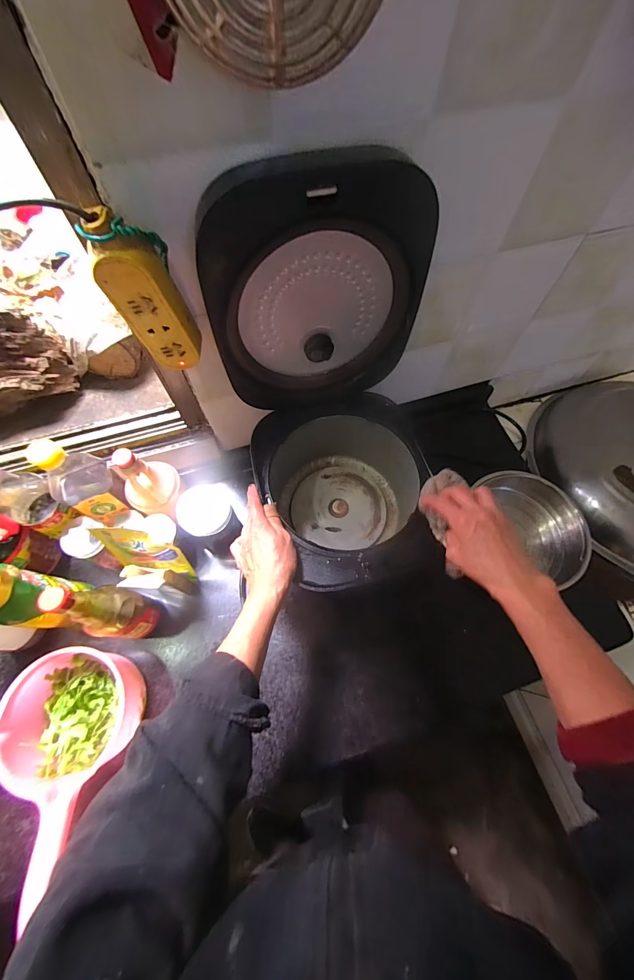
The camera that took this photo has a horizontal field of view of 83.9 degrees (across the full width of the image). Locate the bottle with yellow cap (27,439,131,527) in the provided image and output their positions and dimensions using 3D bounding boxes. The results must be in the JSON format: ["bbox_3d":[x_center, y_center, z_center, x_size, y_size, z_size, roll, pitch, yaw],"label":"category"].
[{"bbox_3d":[-0.346,-0.011,0.526,0.056,0.179,0.080,31,69,13],"label":"bottle with yellow cap"}]

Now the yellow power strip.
[{"bbox_3d":[-0.166,-0.188,0.356,0.063,0.159,0.029,-20,67,-9],"label":"yellow power strip"}]

